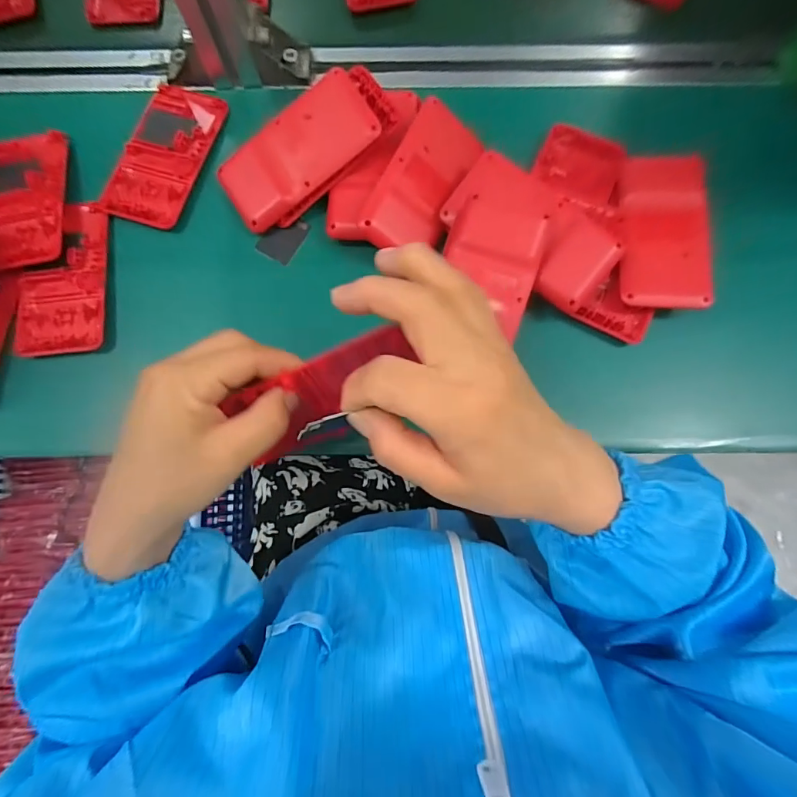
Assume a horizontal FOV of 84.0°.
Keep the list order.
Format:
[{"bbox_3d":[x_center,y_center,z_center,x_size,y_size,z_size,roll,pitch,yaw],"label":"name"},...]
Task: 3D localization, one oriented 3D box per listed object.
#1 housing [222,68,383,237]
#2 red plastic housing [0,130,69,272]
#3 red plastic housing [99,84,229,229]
[{"bbox_3d":[-0.075,-0.182,0.327,0.120,0.012,0.056,-35,81,9],"label":"housing"},{"bbox_3d":[-0.279,-0.147,0.327,0.058,0.013,0.107,-5,79,-1],"label":"red plastic housing"},{"bbox_3d":[-0.182,-0.190,0.347,0.059,0.009,0.116,20,80,4],"label":"red plastic housing"}]

